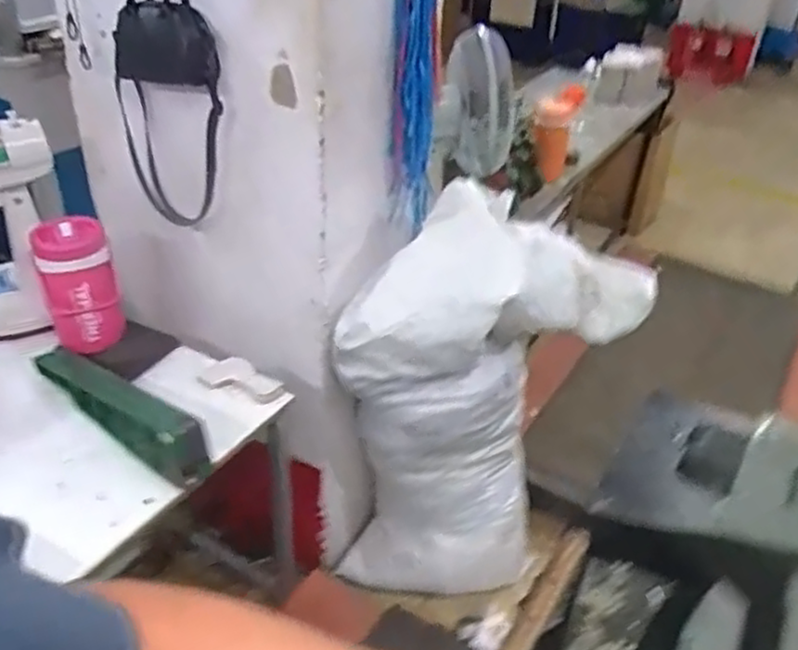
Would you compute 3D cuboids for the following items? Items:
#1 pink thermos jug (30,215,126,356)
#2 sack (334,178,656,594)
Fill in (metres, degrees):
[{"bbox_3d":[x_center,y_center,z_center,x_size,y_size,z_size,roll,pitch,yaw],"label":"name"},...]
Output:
[{"bbox_3d":[-0.656,-0.083,1.522,0.142,0.264,0.128,-16,39,-25],"label":"pink thermos jug"},{"bbox_3d":[0.161,0.232,1.750,0.609,1.096,0.318,-7,36,-14],"label":"sack"}]

